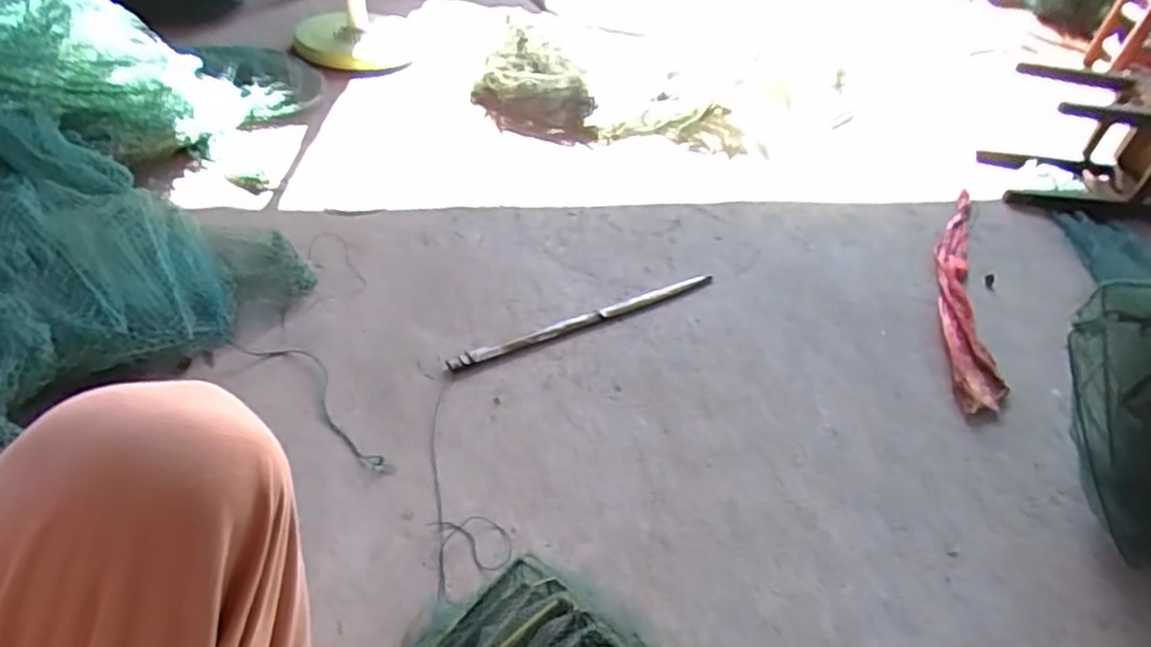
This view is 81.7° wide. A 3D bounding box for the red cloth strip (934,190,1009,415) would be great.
[{"bbox_3d":[0.715,-0.078,1.234,0.093,0.023,0.671,18,43,11],"label":"red cloth strip"}]

